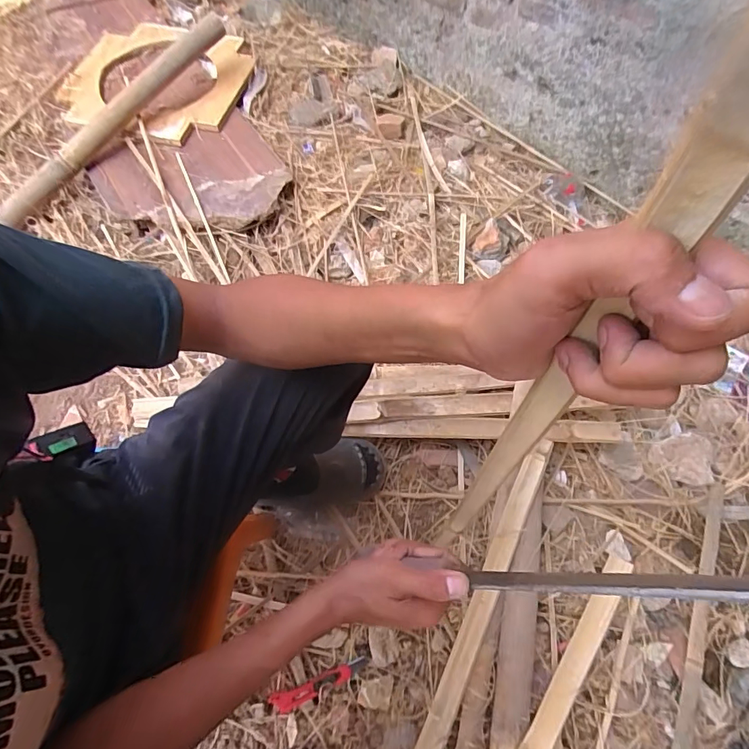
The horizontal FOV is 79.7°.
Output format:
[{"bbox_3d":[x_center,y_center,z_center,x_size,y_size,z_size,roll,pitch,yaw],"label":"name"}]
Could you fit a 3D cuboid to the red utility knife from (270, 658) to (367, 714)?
[{"bbox_3d":[-0.093,0.536,0.773,0.170,0.012,0.033,-17,66,-10],"label":"red utility knife"}]

